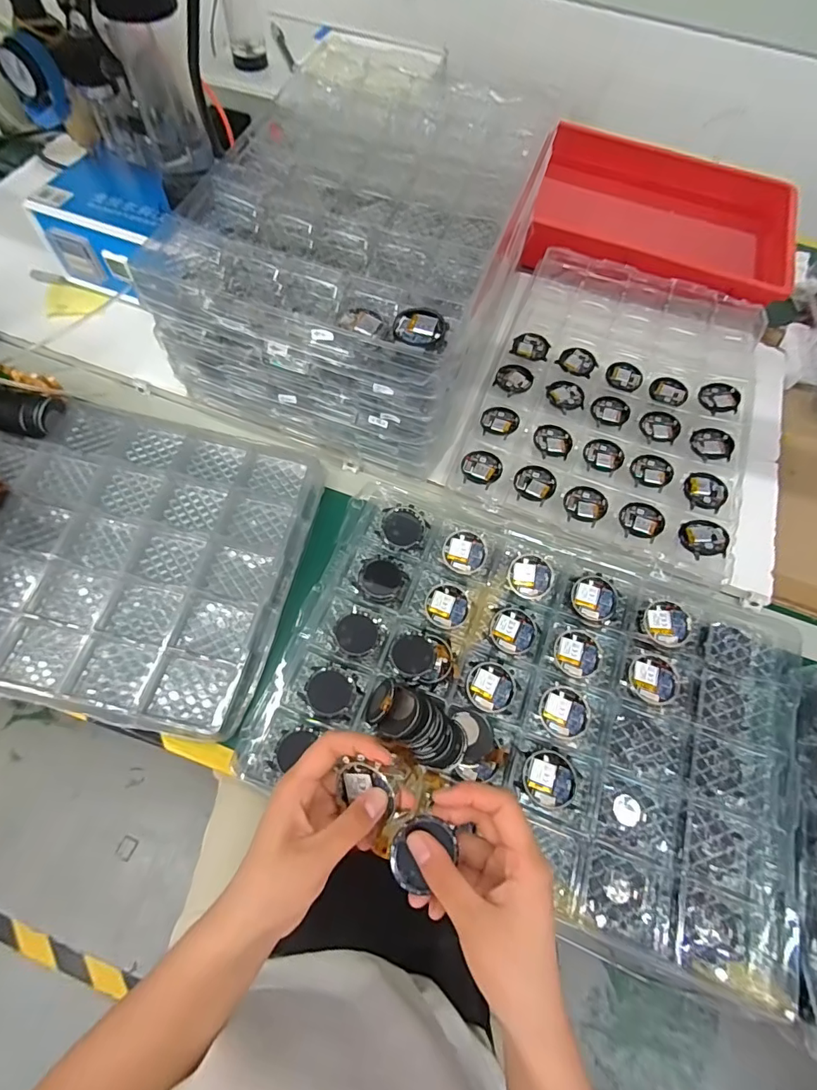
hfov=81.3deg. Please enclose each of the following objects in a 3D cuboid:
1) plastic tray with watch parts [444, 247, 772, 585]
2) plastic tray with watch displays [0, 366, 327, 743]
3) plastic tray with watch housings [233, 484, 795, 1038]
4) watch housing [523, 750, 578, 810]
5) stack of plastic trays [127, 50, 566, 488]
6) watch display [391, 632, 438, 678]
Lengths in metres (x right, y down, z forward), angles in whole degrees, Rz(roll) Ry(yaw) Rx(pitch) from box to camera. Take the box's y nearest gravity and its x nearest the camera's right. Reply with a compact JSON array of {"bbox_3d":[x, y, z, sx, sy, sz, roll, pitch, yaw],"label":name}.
[{"bbox_3d":[0.256,-0.187,0.576,0.297,0.025,0.431,21,64,7],"label":"plastic tray with watch parts"},{"bbox_3d":[-0.330,-0.015,0.467,0.433,0.060,0.303,12,64,3],"label":"plastic tray with watch displays"},{"bbox_3d":[0.115,0.131,0.424,0.447,0.028,0.297,21,64,7],"label":"plastic tray with watch housings"},{"bbox_3d":[0.119,0.198,0.403,0.043,0.007,0.042,1,64,-3],"label":"watch housing"},{"bbox_3d":[-0.042,-0.334,0.559,0.311,0.177,0.438,18,64,5],"label":"stack of plastic trays"},{"bbox_3d":[0.005,0.100,0.438,0.039,0.010,0.040,1,64,-3],"label":"watch display"}]

